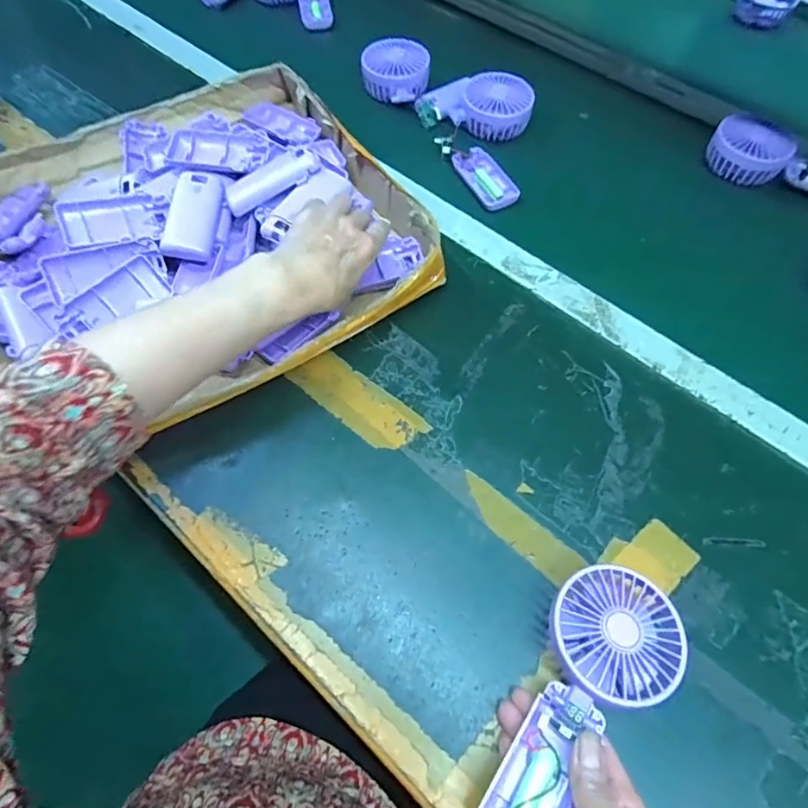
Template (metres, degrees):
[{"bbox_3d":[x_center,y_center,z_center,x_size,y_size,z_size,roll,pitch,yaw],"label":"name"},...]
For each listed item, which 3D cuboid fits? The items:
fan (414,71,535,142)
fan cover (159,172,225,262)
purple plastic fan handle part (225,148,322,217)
[{"bbox_3d":[0.092,-0.383,0.661,0.140,0.041,0.084,21,63,11],"label":"fan"},{"bbox_3d":[-0.193,-0.175,0.481,0.044,0.019,0.089,13,75,-15],"label":"fan cover"},{"bbox_3d":[-0.123,-0.209,0.482,0.091,0.012,0.036,-26,63,5],"label":"purple plastic fan handle part"}]

